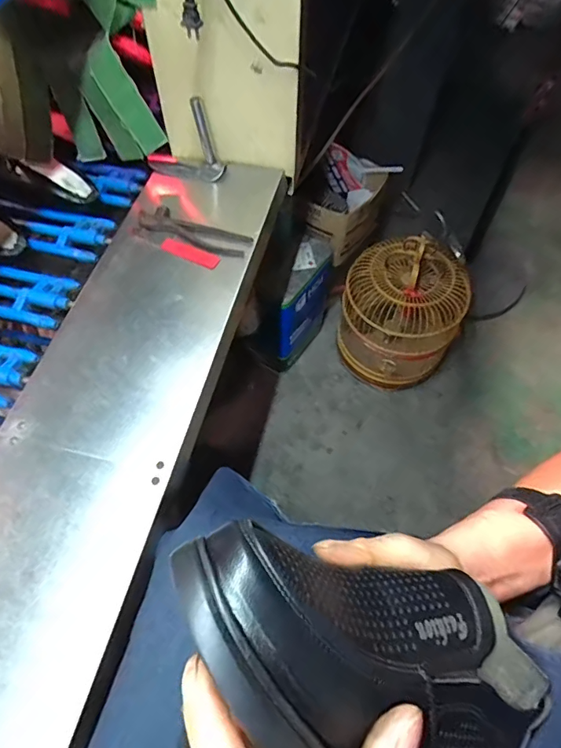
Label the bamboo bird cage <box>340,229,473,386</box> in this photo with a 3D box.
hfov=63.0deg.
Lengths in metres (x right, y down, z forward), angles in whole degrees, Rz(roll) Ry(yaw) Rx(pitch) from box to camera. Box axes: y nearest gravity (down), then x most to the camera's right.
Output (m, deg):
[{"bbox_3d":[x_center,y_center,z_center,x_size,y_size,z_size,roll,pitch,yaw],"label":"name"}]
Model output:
[{"bbox_3d":[0.336,-0.173,1.310,0.333,0.377,0.274,24,64,11],"label":"bamboo bird cage"}]

